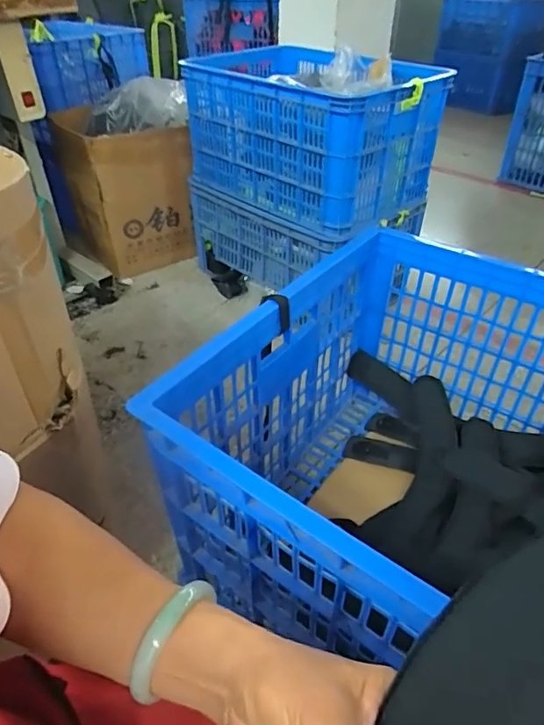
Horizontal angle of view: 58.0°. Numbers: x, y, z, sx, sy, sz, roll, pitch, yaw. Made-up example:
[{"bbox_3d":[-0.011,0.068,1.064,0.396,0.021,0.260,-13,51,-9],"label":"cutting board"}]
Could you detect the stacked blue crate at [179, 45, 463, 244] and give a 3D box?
[{"bbox_3d":[0.081,-0.615,1.306,0.371,0.313,0.607,-32,50,-32],"label":"stacked blue crate"}]

